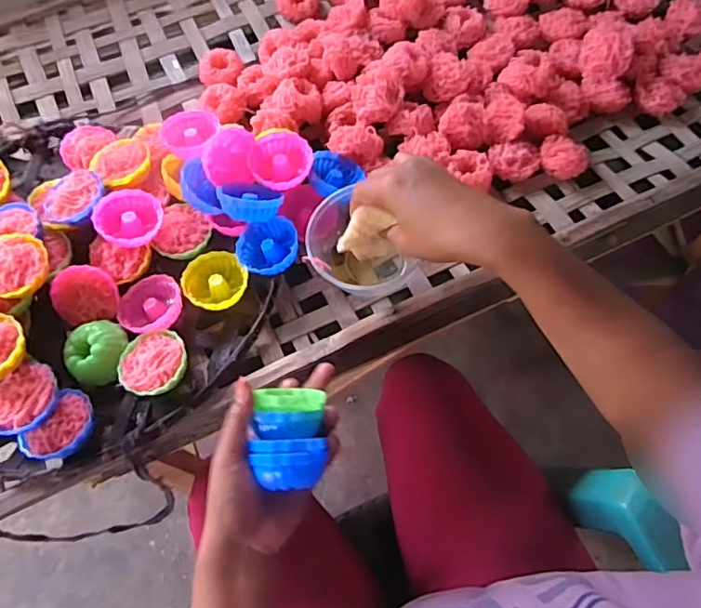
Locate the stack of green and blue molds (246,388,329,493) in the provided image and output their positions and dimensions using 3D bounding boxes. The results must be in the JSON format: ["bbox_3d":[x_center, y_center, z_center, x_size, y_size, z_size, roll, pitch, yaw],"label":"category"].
[{"bbox_3d":[-0.046,0.101,0.415,0.052,0.050,0.072,2,66,2],"label":"stack of green and blue molds"}]

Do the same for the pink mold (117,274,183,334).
[{"bbox_3d":[-0.189,0.000,0.516,0.059,0.022,0.062,-11,66,-4],"label":"pink mold"}]

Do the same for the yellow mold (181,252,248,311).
[{"bbox_3d":[-0.130,-0.020,0.528,0.058,0.025,0.060,0,66,1],"label":"yellow mold"}]

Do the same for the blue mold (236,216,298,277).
[{"bbox_3d":[-0.080,-0.054,0.522,0.058,0.023,0.054,0,66,1],"label":"blue mold"}]

